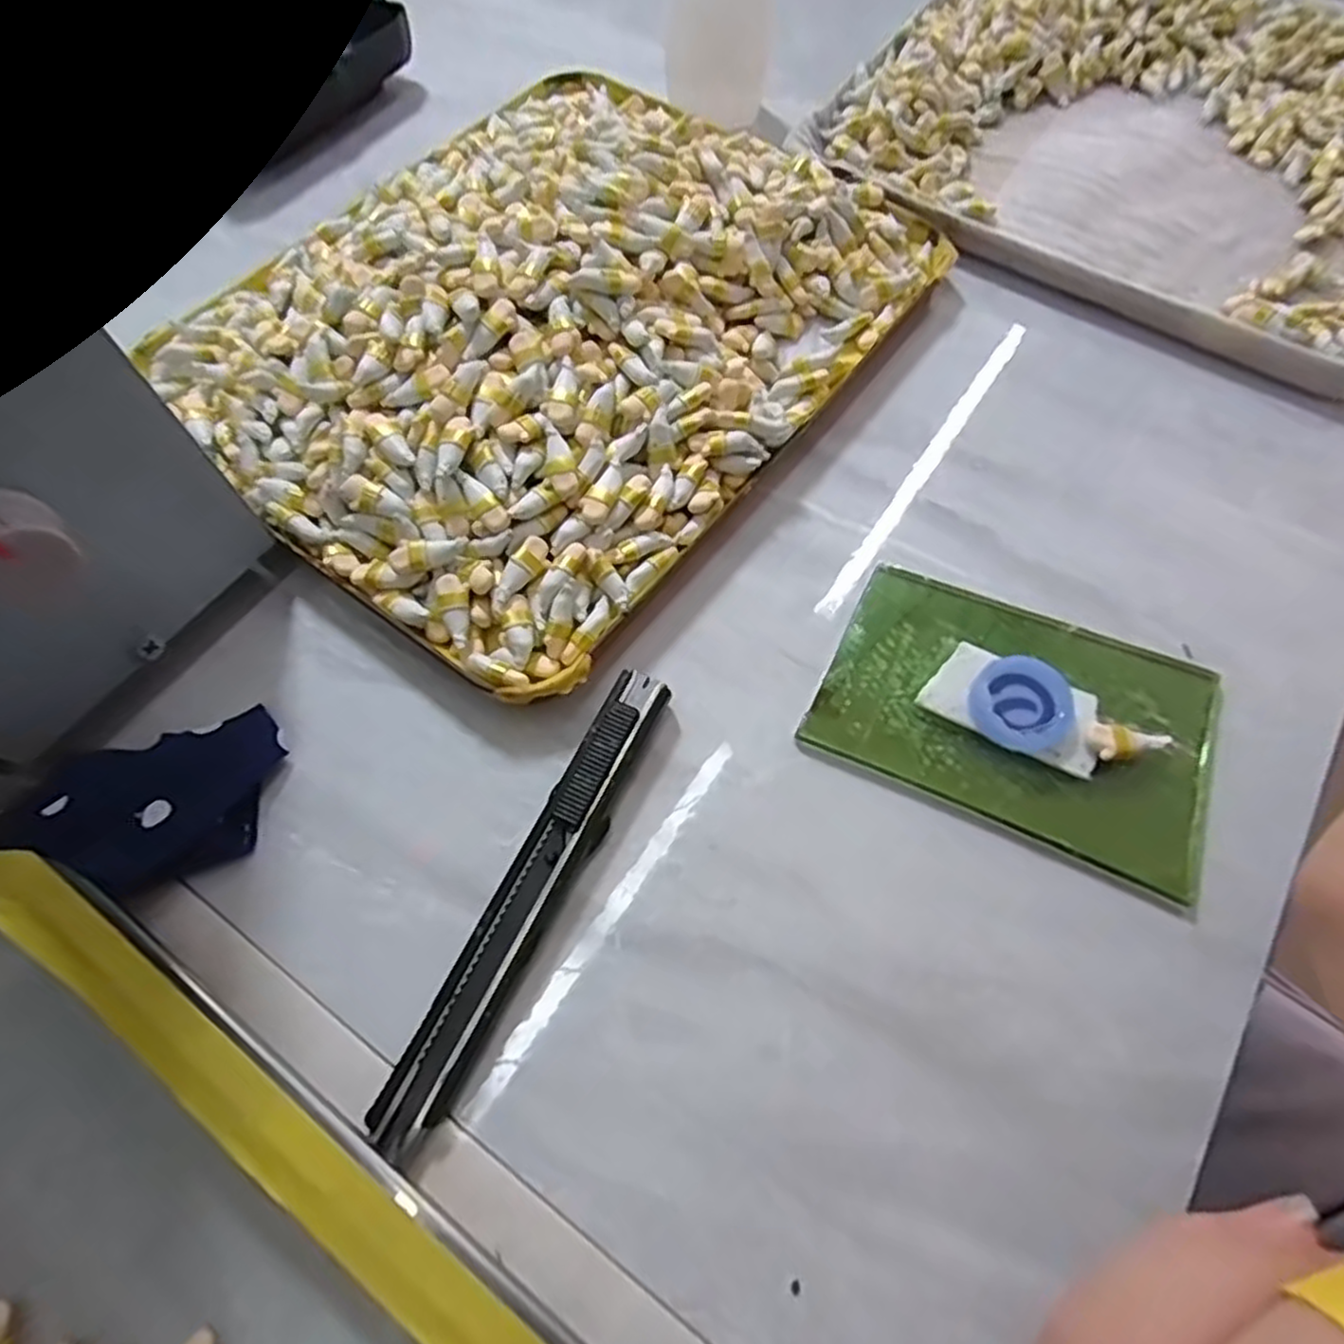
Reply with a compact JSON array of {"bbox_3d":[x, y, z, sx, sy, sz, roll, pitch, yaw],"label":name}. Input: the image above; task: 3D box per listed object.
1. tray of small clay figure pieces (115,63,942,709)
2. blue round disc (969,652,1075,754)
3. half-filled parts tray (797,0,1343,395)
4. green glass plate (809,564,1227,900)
[{"bbox_3d":[-0.042,-0.131,0.249,0.193,0.032,0.236,35,71,12],"label":"tray of small clay figure pieces"},{"bbox_3d":[0.096,0.009,0.202,0.027,0.008,0.026,0,64,0],"label":"blue round disc"},{"bbox_3d":[0.209,-0.234,0.315,0.236,0.025,0.221,30,68,14],"label":"half-filled parts tray"},{"bbox_3d":[0.097,0.011,0.208,0.103,0.006,0.067,23,67,11],"label":"green glass plate"}]

